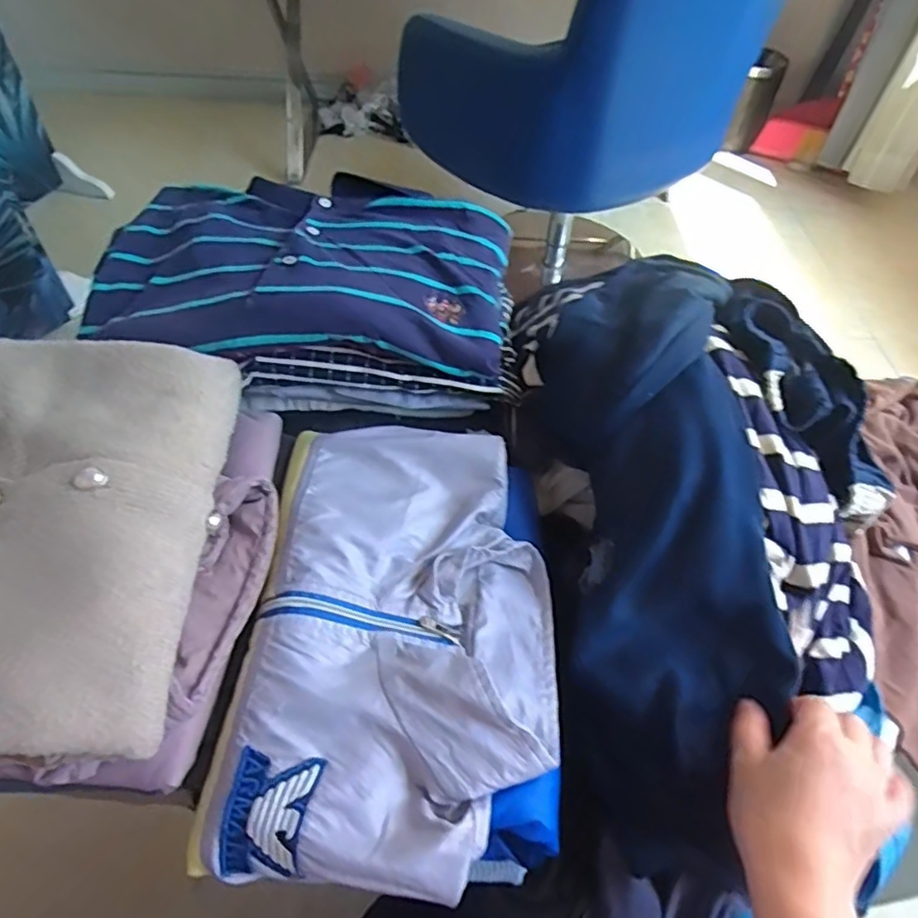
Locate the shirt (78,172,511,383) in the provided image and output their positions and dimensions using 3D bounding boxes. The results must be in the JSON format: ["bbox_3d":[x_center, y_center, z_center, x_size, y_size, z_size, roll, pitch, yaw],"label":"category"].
[{"bbox_3d":[-0.130,-0.171,0.531,0.349,0.046,0.244,1,52,-3],"label":"shirt"}]

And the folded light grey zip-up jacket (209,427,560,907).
[{"bbox_3d":[-0.033,0.111,0.416,0.198,0.051,0.302,6,52,1],"label":"folded light grey zip-up jacket"}]

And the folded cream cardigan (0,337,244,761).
[{"bbox_3d":[-0.252,0.034,0.363,0.187,0.046,0.263,0,52,-3],"label":"folded cream cardigan"}]

